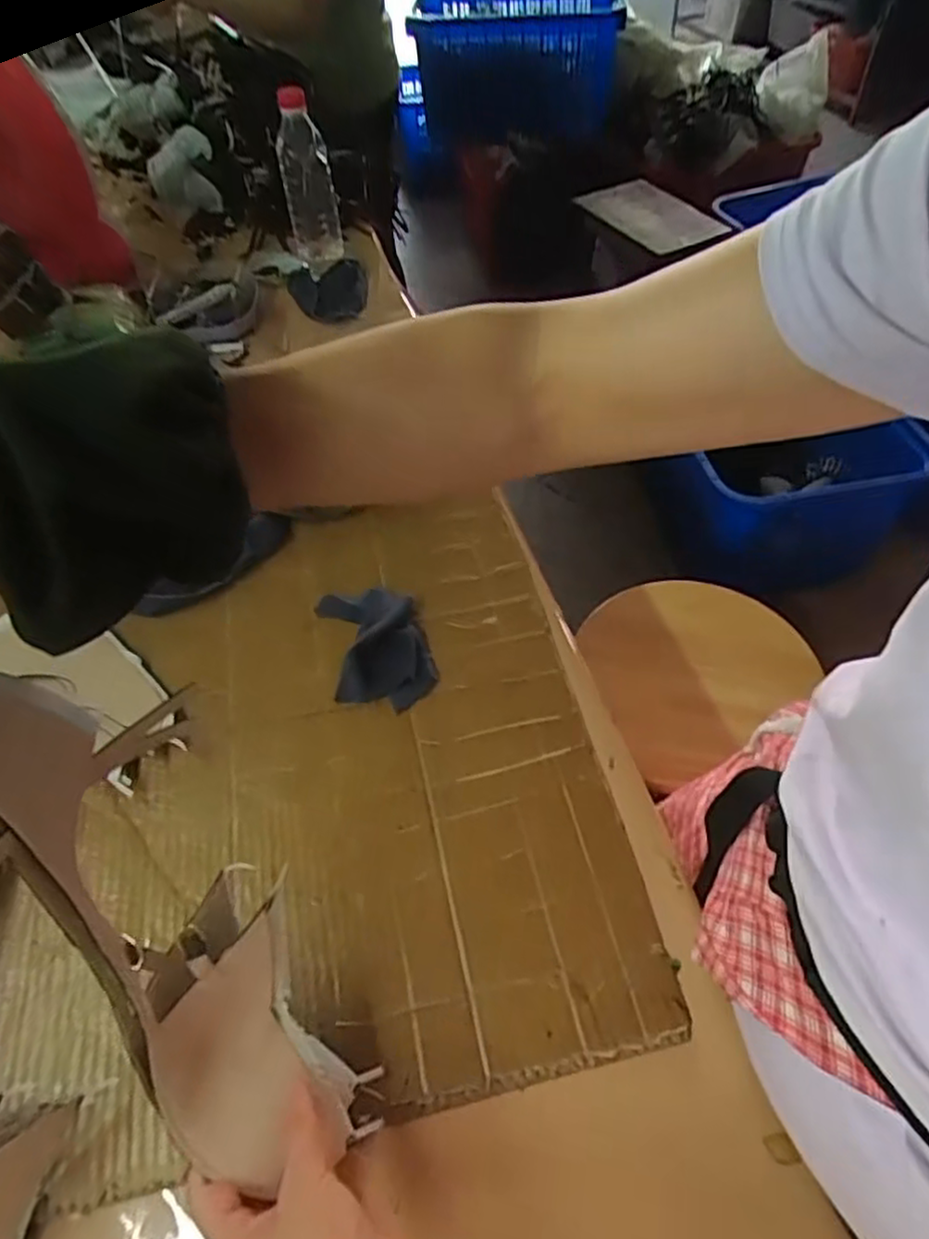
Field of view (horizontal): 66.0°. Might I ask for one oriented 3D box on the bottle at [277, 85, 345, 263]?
[{"bbox_3d":[-0.204,-0.568,0.945,0.065,0.222,0.062,-14,53,-6],"label":"bottle"}]

